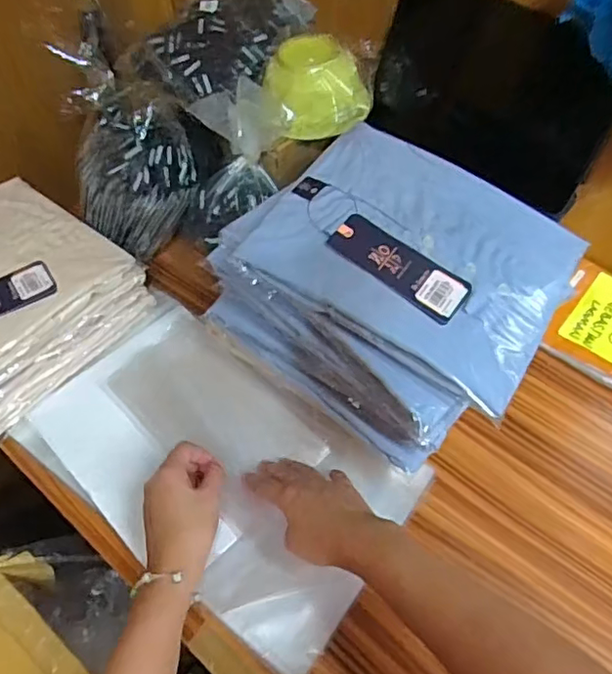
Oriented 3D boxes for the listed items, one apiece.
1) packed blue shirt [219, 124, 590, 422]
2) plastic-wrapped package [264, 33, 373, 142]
[{"bbox_3d":[0.088,-0.080,0.509,0.271,0.044,0.211,27,59,18],"label":"packed blue shirt"},{"bbox_3d":[0.016,-0.270,0.644,0.115,0.067,0.129,-10,55,-7],"label":"plastic-wrapped package"}]

